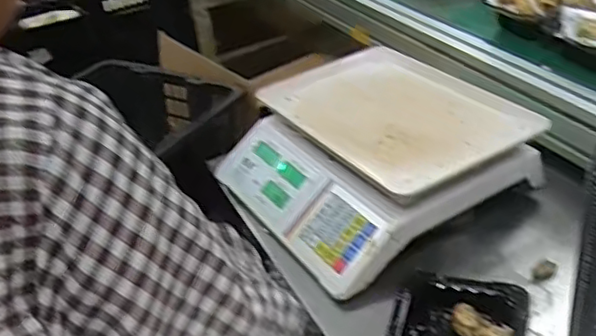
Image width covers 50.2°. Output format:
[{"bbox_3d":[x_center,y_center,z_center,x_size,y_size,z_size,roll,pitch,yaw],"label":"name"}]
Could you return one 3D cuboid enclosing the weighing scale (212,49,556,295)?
[{"bbox_3d":[0.089,-0.020,0.830,0.302,0.129,0.321,-22,35,-23],"label":"weighing scale"}]

